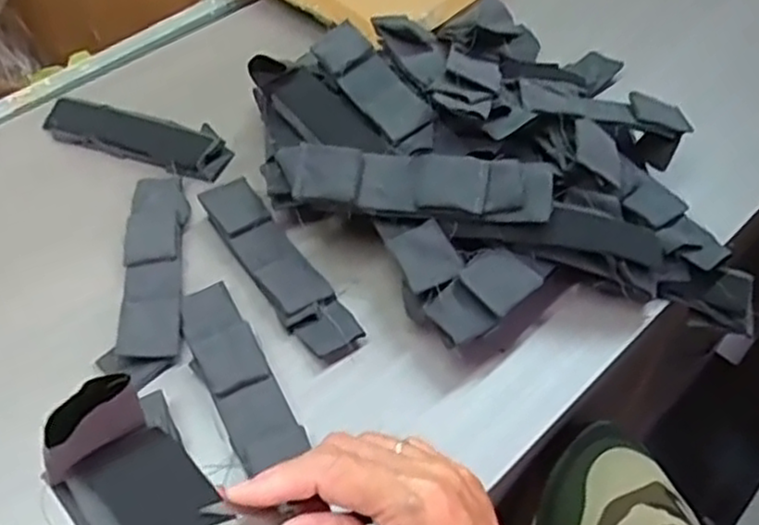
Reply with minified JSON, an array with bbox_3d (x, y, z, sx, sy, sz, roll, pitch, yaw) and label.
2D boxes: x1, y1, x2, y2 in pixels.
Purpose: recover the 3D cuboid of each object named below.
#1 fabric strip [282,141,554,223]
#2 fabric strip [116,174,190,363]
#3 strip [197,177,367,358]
[{"bbox_3d":[0.026,-0.062,0.569,0.209,0.015,0.048,5,75,9],"label":"fabric strip"},{"bbox_3d":[-0.186,-0.005,0.607,0.049,0.007,0.193,-6,50,-5],"label":"fabric strip"},{"bbox_3d":[-0.084,0.001,0.607,0.048,0.012,0.190,-28,60,-24],"label":"strip"}]

